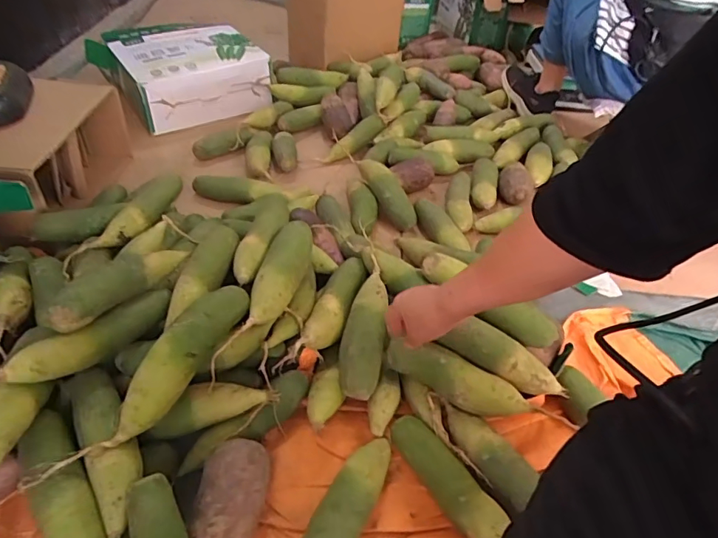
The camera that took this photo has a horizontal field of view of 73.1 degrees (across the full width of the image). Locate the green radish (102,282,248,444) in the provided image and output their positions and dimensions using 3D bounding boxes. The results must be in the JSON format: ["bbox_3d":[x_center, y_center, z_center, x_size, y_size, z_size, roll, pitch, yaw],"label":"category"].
[{"bbox_3d":[-0.208,0.105,0.587,0.049,0.060,0.228,20,44,15],"label":"green radish"}]

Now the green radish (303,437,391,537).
[{"bbox_3d":[-0.014,0.278,0.573,0.059,0.050,0.196,23,45,19],"label":"green radish"}]

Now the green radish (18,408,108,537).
[{"bbox_3d":[-0.306,0.257,0.514,0.057,0.079,0.233,-27,52,-31],"label":"green radish"}]

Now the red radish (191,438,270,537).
[{"bbox_3d":[-0.144,0.272,0.546,0.075,0.073,0.158,2,42,-4],"label":"red radish"}]

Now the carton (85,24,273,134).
[{"bbox_3d":[-0.492,-0.542,1.338,0.395,0.149,0.363,-22,49,-27],"label":"carton"}]

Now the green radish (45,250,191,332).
[{"bbox_3d":[-0.316,0.010,0.635,0.054,0.048,0.213,21,29,16],"label":"green radish"}]

